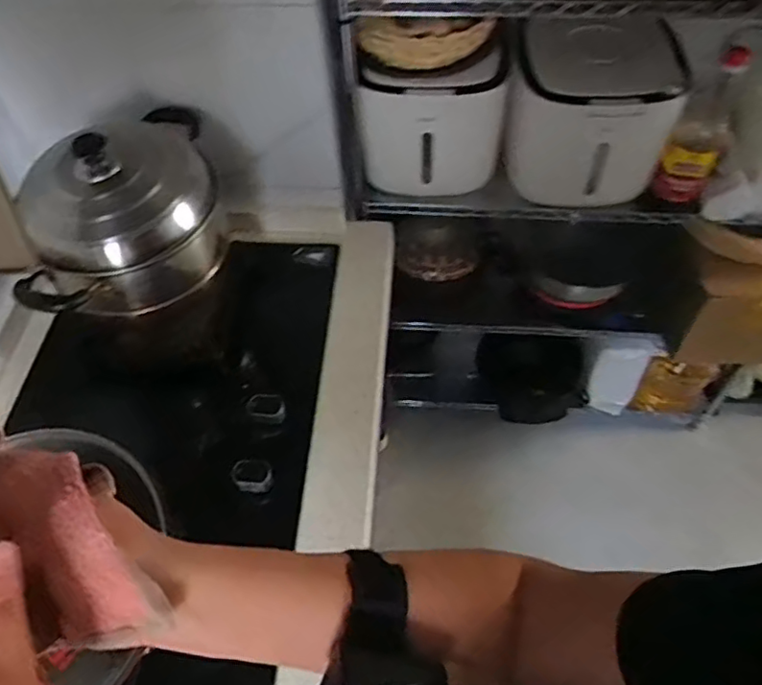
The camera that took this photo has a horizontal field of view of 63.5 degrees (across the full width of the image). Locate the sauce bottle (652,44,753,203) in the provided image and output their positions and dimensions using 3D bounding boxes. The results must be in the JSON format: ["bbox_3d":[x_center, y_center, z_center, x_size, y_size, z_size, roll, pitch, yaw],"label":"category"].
[{"bbox_3d":[0.497,-0.331,0.950,0.081,0.245,0.095,25,61,19],"label":"sauce bottle"}]

